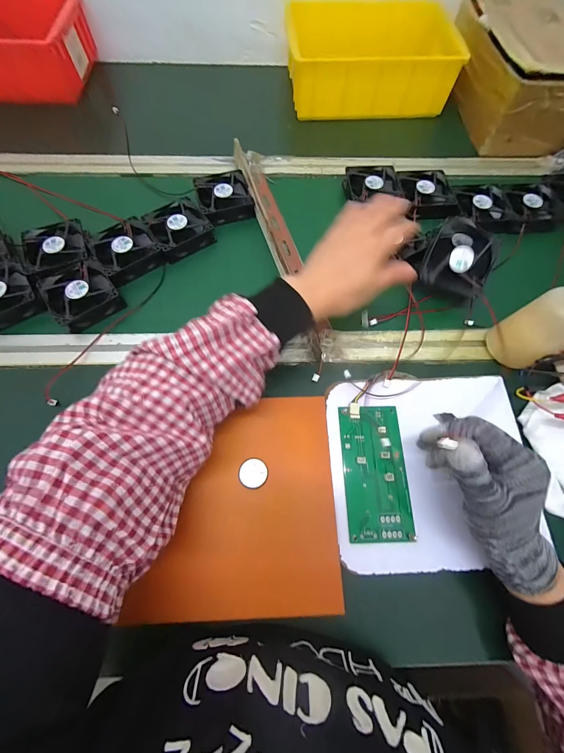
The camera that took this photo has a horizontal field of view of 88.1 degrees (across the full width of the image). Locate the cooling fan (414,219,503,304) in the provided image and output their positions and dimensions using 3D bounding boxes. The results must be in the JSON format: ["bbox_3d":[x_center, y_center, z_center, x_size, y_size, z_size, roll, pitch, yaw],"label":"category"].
[{"bbox_3d":[0.230,-0.150,0.383,0.082,0.019,0.092,24,104,0],"label":"cooling fan"}]

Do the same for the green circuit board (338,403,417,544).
[{"bbox_3d":[0.098,0.097,0.304,0.064,0.006,0.134,0,64,-3],"label":"green circuit board"}]

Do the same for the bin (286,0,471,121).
[{"bbox_3d":[0.167,-0.580,0.535,0.309,0.093,0.165,-2,64,-4],"label":"bin"}]

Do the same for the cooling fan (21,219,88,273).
[{"bbox_3d":[-0.316,-0.178,0.411,0.084,0.024,0.093,-23,67,-14],"label":"cooling fan"}]

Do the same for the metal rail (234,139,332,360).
[{"bbox_3d":[-0.002,-0.199,0.421,0.039,0.032,0.379,-16,66,-11],"label":"metal rail"}]

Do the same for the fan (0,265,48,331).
[{"bbox_3d":[-0.372,-0.113,0.385,0.078,0.032,0.092,-30,69,-17],"label":"fan"}]

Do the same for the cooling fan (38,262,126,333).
[{"bbox_3d":[-0.265,-0.111,0.387,0.082,0.023,0.078,-29,69,-16],"label":"cooling fan"}]

